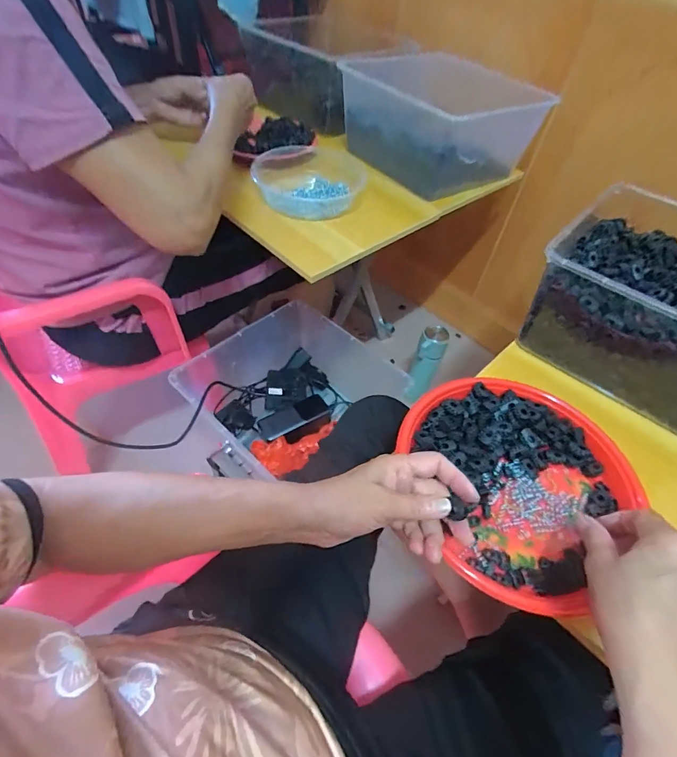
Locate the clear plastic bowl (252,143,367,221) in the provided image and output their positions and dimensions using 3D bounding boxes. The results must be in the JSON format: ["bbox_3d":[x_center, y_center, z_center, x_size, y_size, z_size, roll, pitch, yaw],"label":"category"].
[{"bbox_3d":[-0.047,-0.349,0.706,0.185,0.047,0.191,3,51,-4],"label":"clear plastic bowl"}]

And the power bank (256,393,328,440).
[{"bbox_3d":[-0.084,0.069,0.740,0.122,0.013,0.065,-31,37,-18],"label":"power bank"}]

